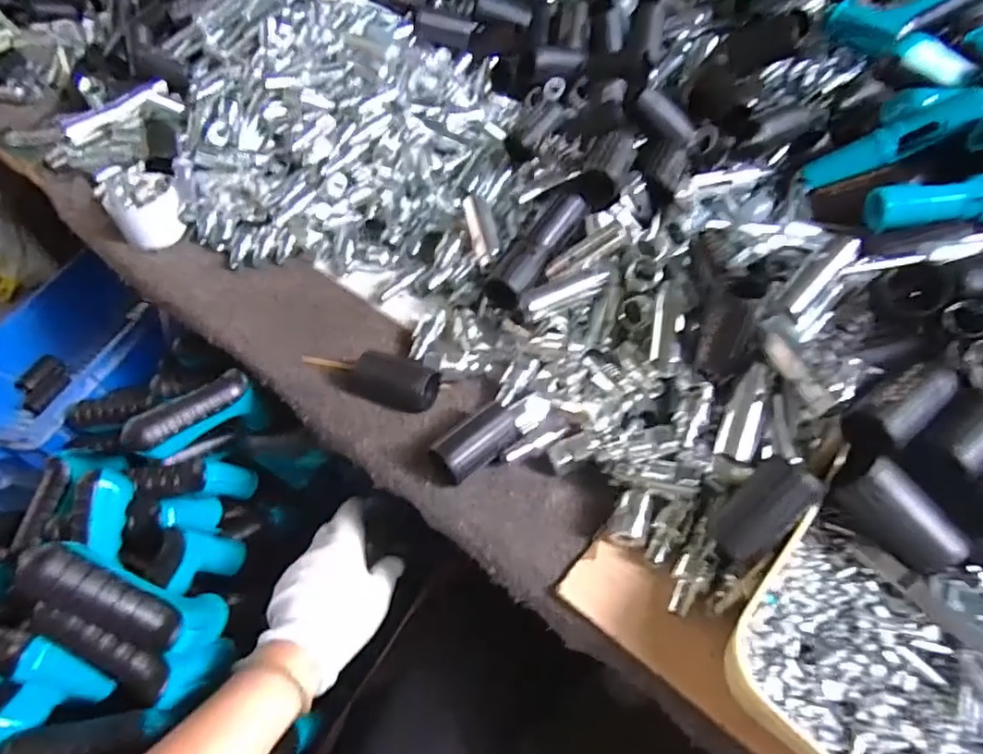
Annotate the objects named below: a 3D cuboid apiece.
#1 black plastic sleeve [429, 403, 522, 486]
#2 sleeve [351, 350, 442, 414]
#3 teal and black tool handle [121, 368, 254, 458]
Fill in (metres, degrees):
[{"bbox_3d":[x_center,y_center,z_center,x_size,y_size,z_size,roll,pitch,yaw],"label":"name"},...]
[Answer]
[{"bbox_3d":[-0.009,0.049,0.422,0.065,0.029,0.031,-37,56,-25],"label":"black plastic sleeve"},{"bbox_3d":[-0.077,0.001,0.464,0.066,0.034,0.035,14,51,15],"label":"sleeve"},{"bbox_3d":[-0.254,0.033,0.509,0.034,0.039,0.103,35,60,29],"label":"teal and black tool handle"}]

